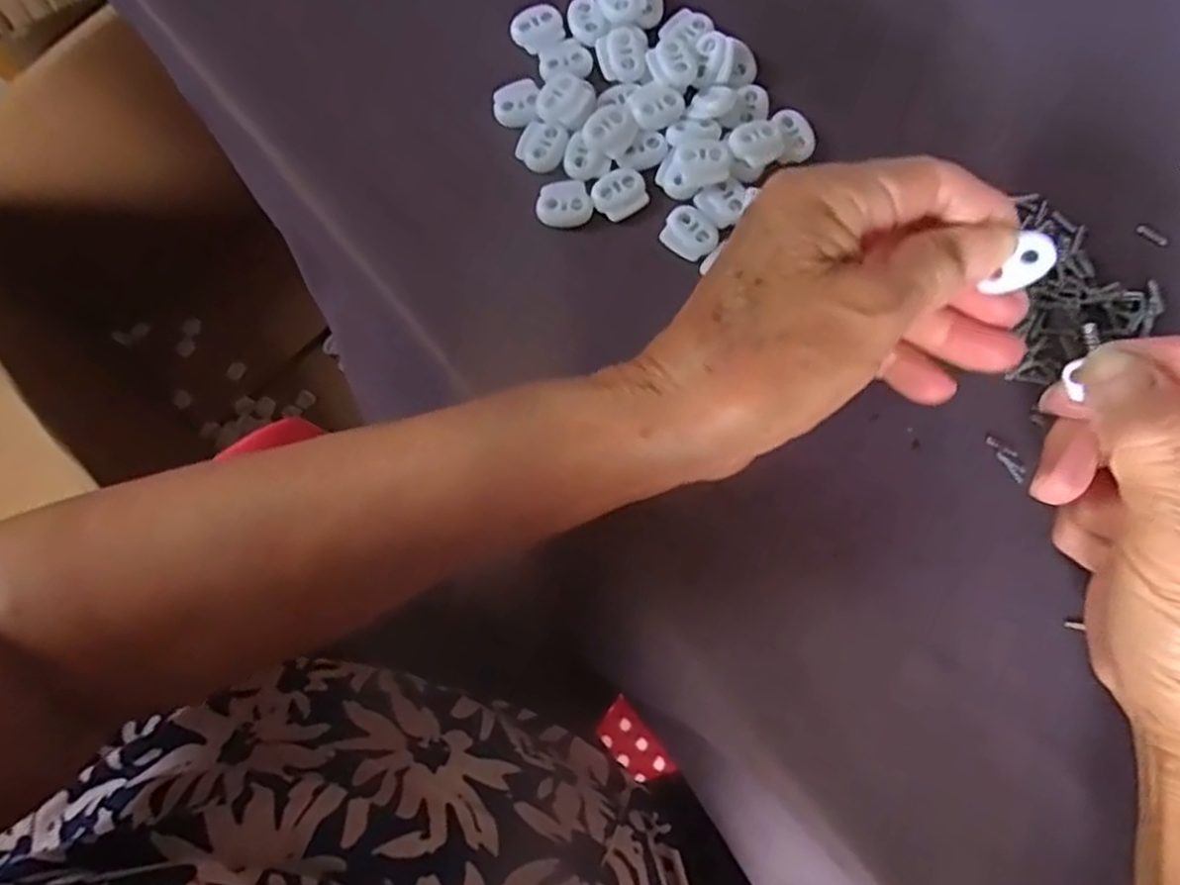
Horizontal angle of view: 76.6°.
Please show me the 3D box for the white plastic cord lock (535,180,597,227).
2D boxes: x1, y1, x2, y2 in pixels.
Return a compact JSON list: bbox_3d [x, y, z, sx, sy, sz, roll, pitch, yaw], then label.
[{"bbox_3d":[-0.010,-0.097,0.303,0.022,0.004,0.019,4,78,2],"label":"white plastic cord lock"}]

